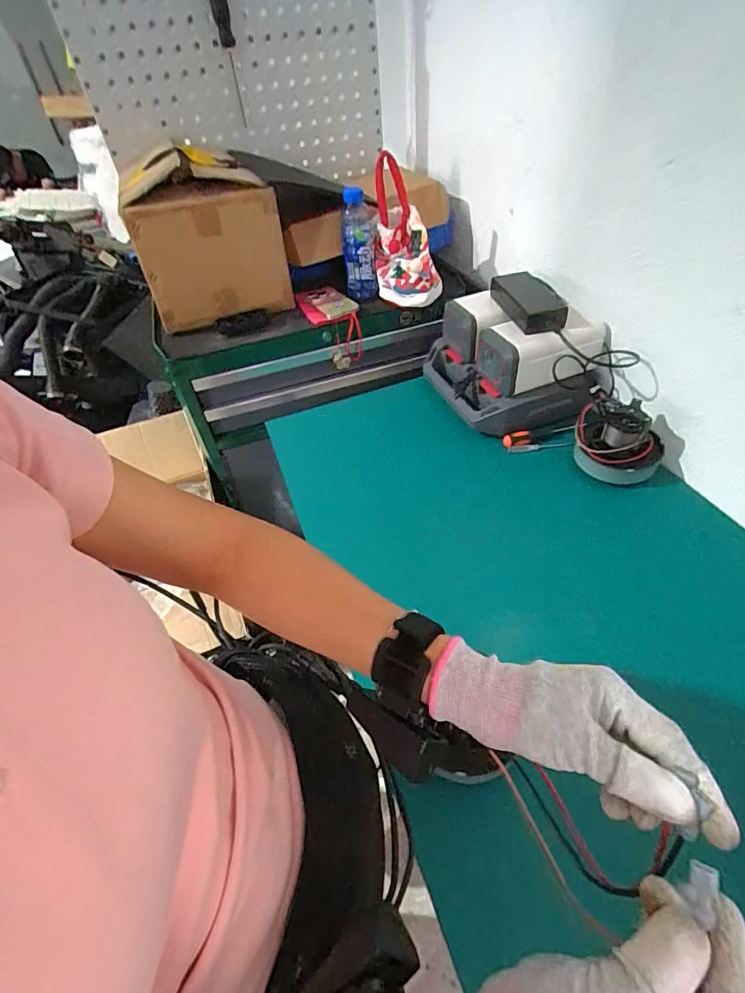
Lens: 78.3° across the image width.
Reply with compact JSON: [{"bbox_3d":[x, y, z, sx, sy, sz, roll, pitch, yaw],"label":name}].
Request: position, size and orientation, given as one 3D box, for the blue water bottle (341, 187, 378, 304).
[{"bbox_3d":[-0.026,-0.509,0.947,0.068,0.199,0.075,-5,45,1],"label":"blue water bottle"}]

